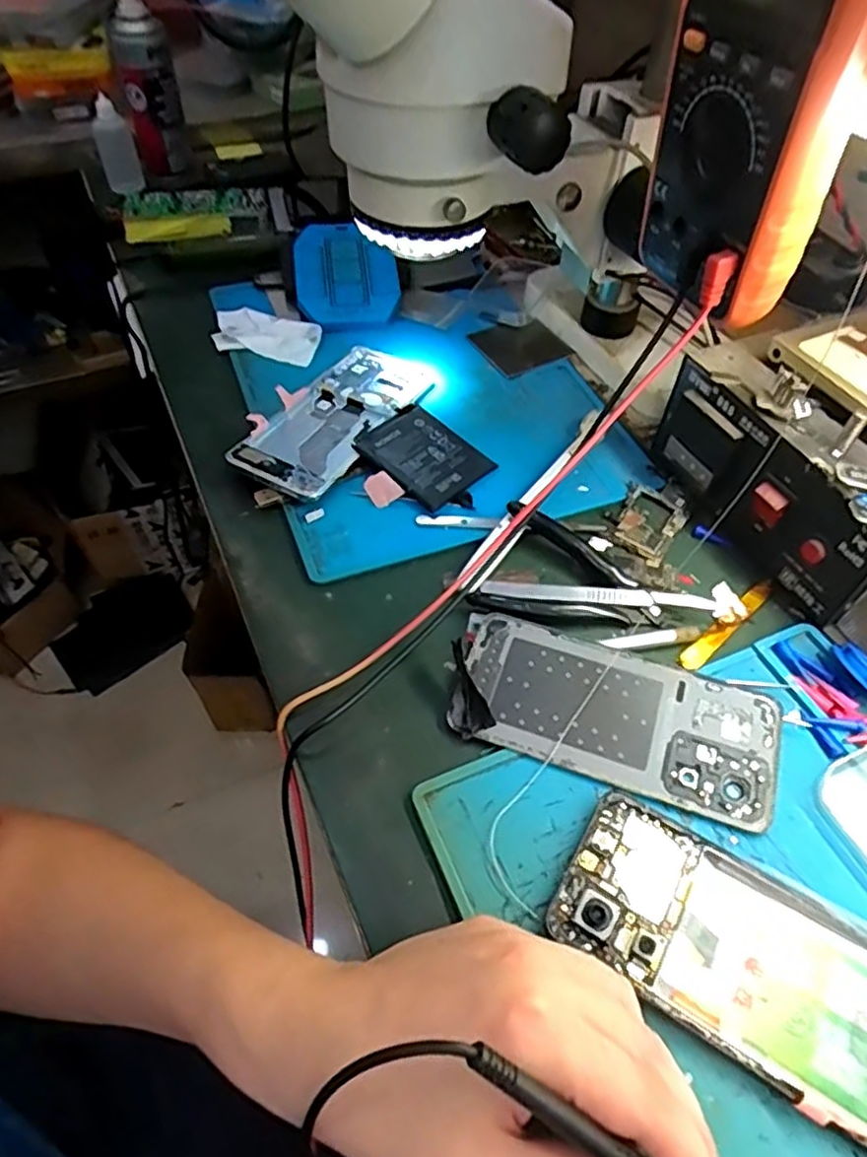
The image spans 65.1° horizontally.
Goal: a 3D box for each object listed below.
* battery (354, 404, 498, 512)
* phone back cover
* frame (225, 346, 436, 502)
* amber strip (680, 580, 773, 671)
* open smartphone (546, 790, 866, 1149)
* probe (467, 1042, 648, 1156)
[{"bbox_3d":[-0.008,-0.084,0.457,0.065,0.005,0.079,-37,71,-28],"label":"battery"},{"bbox_3d":[0.090,0.068,0.345,0.162,0.009,0.071,16,53,12],"label":"phone back cover"},{"bbox_3d":[-0.065,-0.117,0.484,0.071,0.015,0.164,25,55,18],"label":"frame"},{"bbox_3d":[0.170,0.026,0.388,0.084,0.004,0.012,-34,59,-24],"label":"amber strip"},{"bbox_3d":[0.131,0.156,0.276,0.157,0.009,0.074,27,56,20],"label":"open smartphone"},{"bbox_3d":[0.053,0.173,0.205,0.113,0.009,0.007,44,56,-11],"label":"probe"}]

